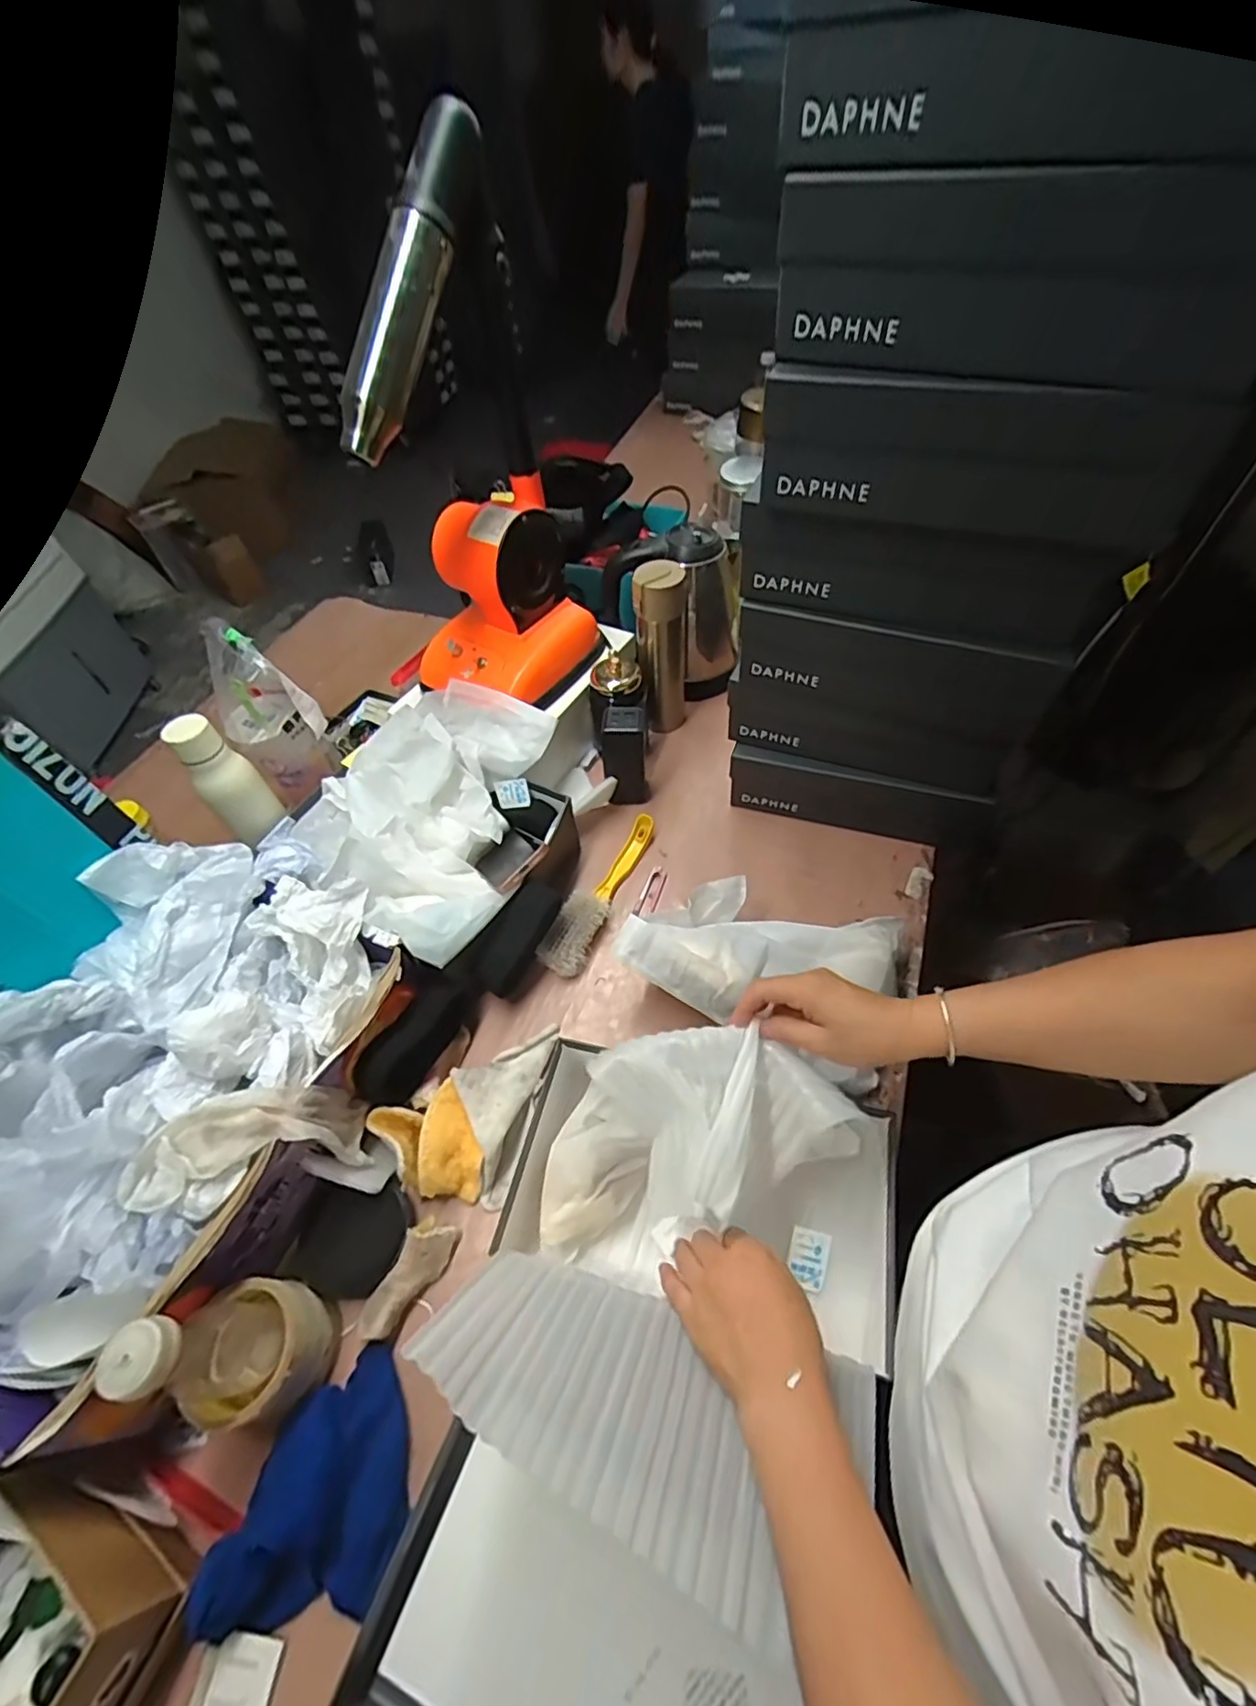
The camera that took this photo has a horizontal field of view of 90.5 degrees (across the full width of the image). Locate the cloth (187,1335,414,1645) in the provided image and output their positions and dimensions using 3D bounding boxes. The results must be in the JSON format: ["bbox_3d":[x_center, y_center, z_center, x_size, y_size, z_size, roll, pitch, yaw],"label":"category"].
[{"bbox_3d":[-0.237,0.461,0.453,0.129,0.055,0.138,-12,53,-4],"label":"cloth"}]

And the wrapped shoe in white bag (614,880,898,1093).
[{"bbox_3d":[0.141,0.113,0.658,0.265,0.097,0.167,18,57,18],"label":"wrapped shoe in white bag"}]

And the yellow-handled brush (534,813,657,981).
[{"bbox_3d":[-0.029,0.044,0.759,0.051,0.033,0.235,20,58,19],"label":"yellow-handled brush"}]

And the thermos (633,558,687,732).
[{"bbox_3d":[0.048,-0.278,0.864,0.066,0.242,0.068,-1,53,4],"label":"thermos"}]

